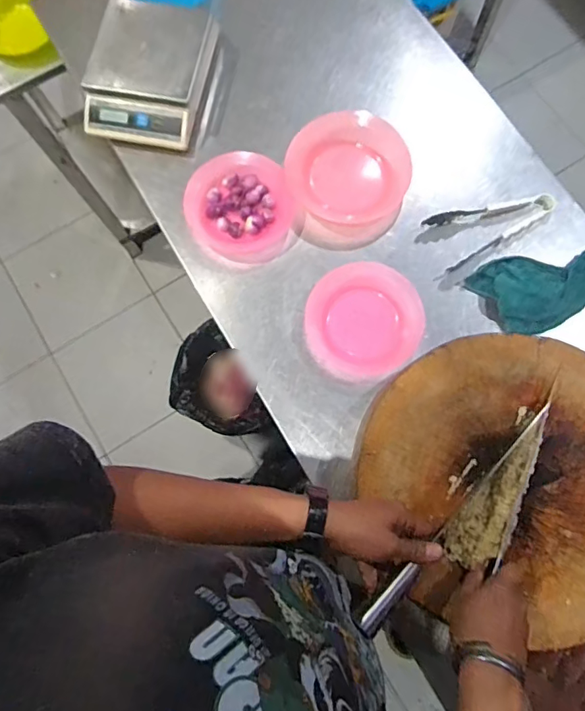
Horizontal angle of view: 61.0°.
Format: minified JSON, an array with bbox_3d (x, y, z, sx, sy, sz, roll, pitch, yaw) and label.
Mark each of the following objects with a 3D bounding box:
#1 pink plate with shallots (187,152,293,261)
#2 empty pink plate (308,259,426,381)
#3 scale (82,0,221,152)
[{"bbox_3d":[-0.084,-0.242,0.800,0.164,0.033,0.168,0,77,2],"label":"pink plate with shallots"},{"bbox_3d":[0.106,-0.052,0.751,0.168,0.036,0.171,0,77,2],"label":"empty pink plate"},{"bbox_3d":[-0.235,-0.464,0.815,0.180,0.064,0.218,11,78,4],"label":"scale"}]

